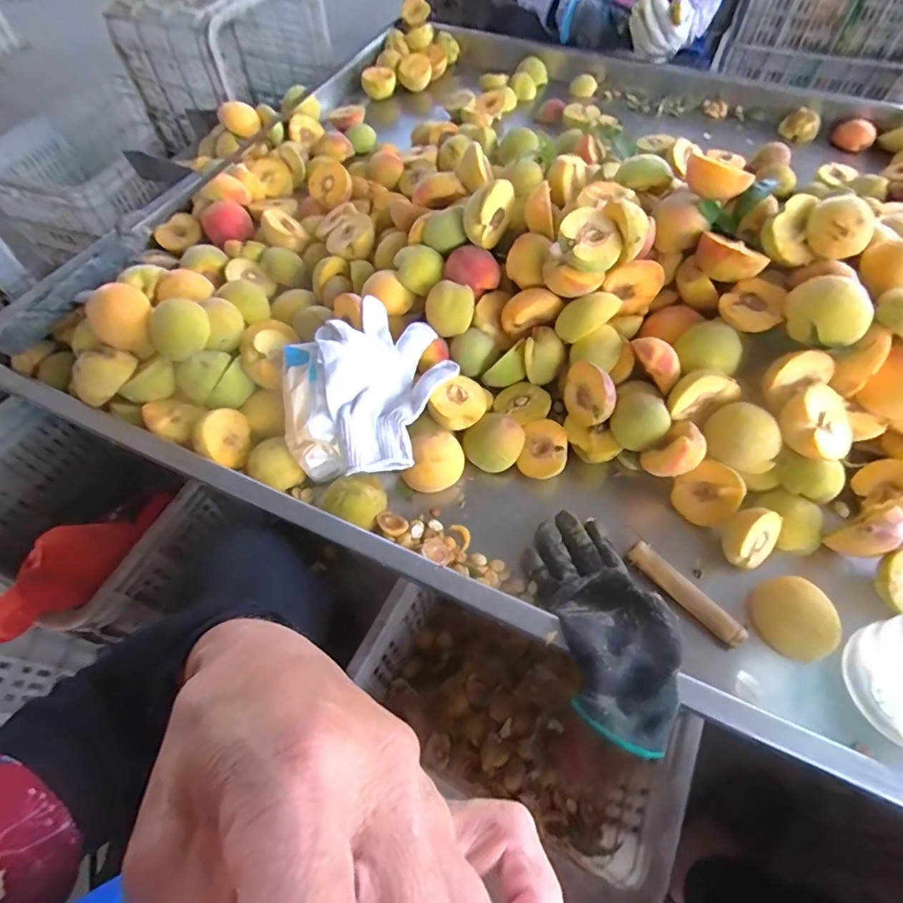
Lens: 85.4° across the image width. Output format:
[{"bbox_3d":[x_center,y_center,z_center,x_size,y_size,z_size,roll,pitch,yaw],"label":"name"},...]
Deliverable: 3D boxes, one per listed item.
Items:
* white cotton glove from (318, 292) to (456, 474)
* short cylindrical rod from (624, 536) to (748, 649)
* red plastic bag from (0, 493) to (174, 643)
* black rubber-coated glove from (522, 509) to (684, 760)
[{"bbox_3d":[-0.063,-0.077,0.495,0.136,0.051,0.181,-13,59,-7],"label":"white cotton glove"},{"bbox_3d":[0.206,0.125,0.433,0.020,0.018,0.111,-36,65,-19],"label":"short cylindrical rod"},{"bbox_3d":[-0.457,0.130,0.608,0.059,0.071,0.230,21,39,13],"label":"red plastic bag"},{"bbox_3d":[0.125,0.135,0.405,0.091,0.038,0.191,-10,40,-5],"label":"black rubber-coated glove"}]

